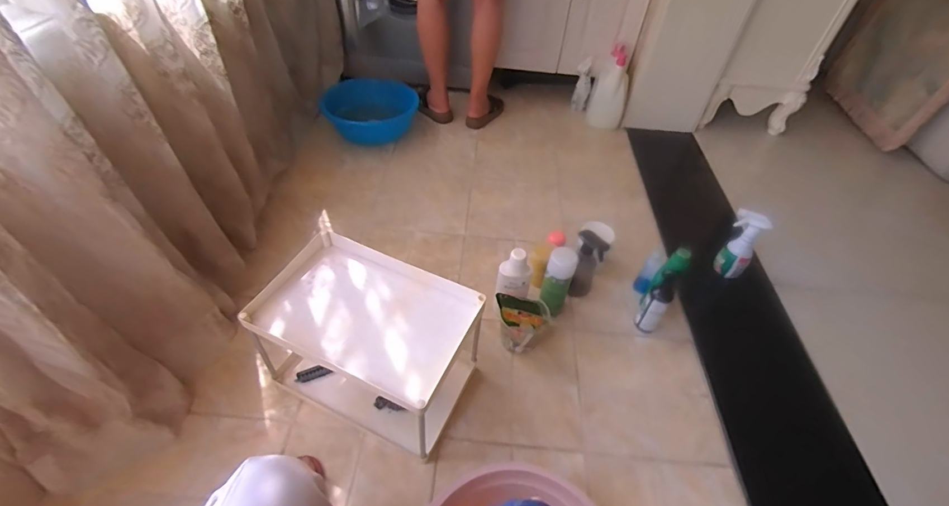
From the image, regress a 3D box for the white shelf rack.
[{"bbox_3d":[-0.218,0.176,0.900,0.417,0.260,0.258,21,49,15],"label":"white shelf rack"}]

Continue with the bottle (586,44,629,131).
[{"bbox_3d":[0.541,-0.639,1.733,0.141,0.261,0.110,17,47,10],"label":"bottle"}]

